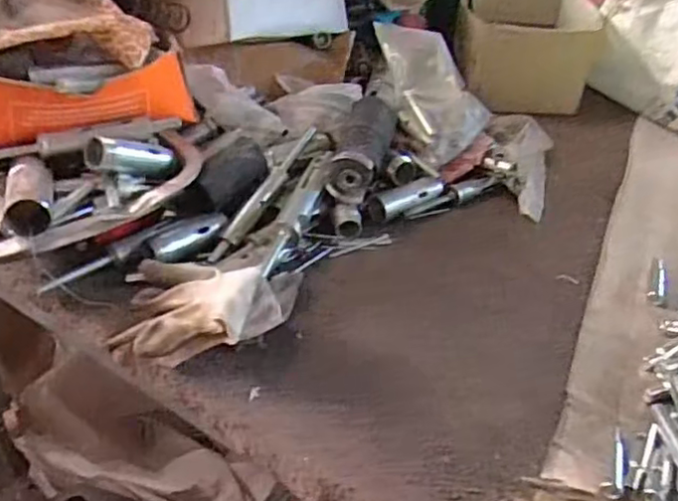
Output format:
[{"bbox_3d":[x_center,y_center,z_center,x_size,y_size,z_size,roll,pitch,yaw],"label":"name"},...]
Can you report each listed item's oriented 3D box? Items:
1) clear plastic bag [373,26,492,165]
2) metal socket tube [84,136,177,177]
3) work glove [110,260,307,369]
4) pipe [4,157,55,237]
[{"bbox_3d":[0.096,-0.152,0.615,0.103,0.091,0.129,-18,44,-24],"label":"clear plastic bag"},{"bbox_3d":[-0.152,-0.070,0.478,0.068,0.023,0.021,2,30,-48],"label":"metal socket tube"},{"bbox_3d":[-0.084,0.031,0.421,0.123,0.049,0.081,-3,40,-8],"label":"work glove"},{"bbox_3d":[-0.213,-0.041,0.442,0.027,0.027,0.077,-11,42,-17],"label":"pipe"}]

